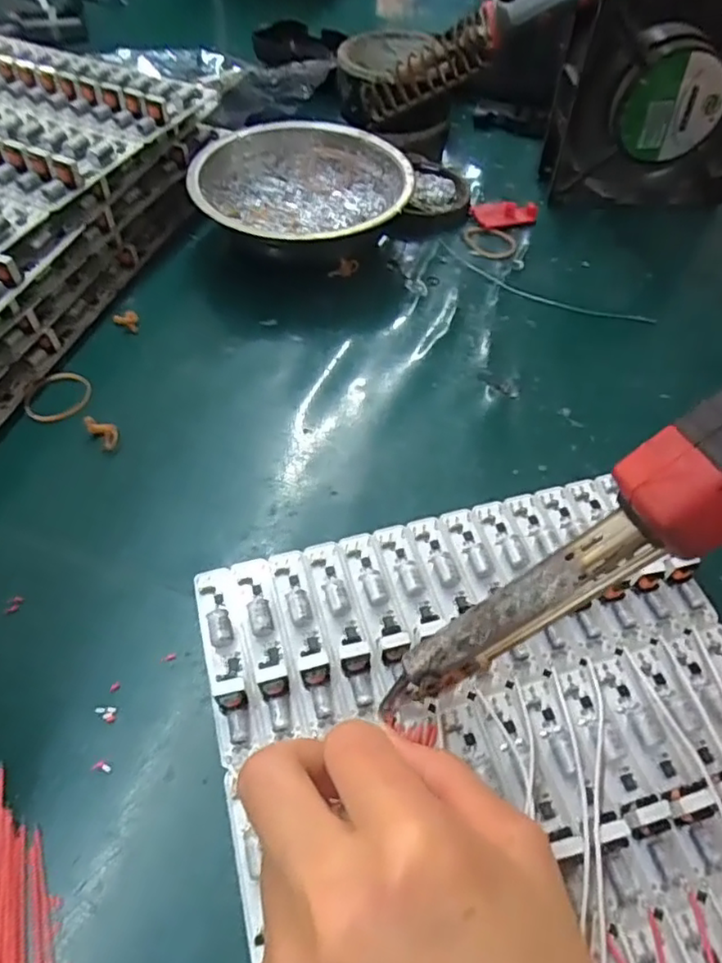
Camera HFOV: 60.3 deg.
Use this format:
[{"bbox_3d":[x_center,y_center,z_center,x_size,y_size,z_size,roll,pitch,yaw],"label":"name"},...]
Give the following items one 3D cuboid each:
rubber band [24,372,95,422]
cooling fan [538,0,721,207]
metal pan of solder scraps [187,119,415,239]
[{"bbox_3d":[-0.149,-0.042,0.306,0.032,0.004,0.029,-14,56,-12],"label":"rubber band"},{"bbox_3d":[0.188,-0.235,0.382,0.130,0.119,0.044,0,55,-2],"label":"cooling fan"},{"bbox_3d":[-0.035,-0.169,0.377,0.124,0.039,0.124,3,55,0],"label":"metal pan of solder scraps"}]

